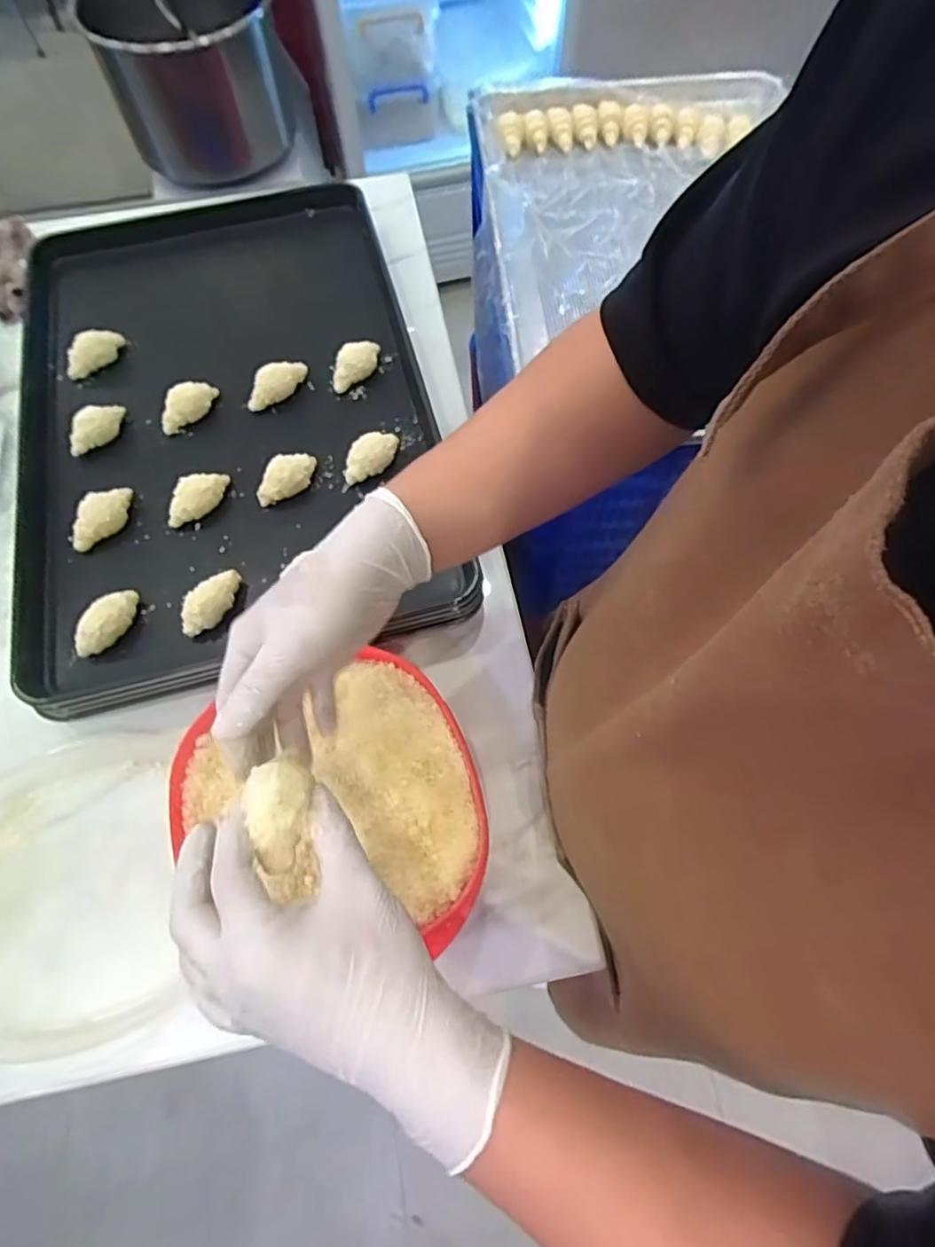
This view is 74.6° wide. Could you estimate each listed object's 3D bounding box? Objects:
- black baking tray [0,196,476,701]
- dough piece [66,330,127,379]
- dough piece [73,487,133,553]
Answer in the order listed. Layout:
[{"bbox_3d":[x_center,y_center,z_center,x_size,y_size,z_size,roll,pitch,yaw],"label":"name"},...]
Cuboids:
[{"bbox_3d":[-0.263,-0.234,0.653,0.428,0.056,0.619,-15,67,-6],"label":"black baking tray"},{"bbox_3d":[-0.409,-0.297,0.671,0.025,0.032,0.069,40,72,16],"label":"dough piece"},{"bbox_3d":[-0.344,-0.101,0.576,0.031,0.027,0.072,28,70,12],"label":"dough piece"}]

